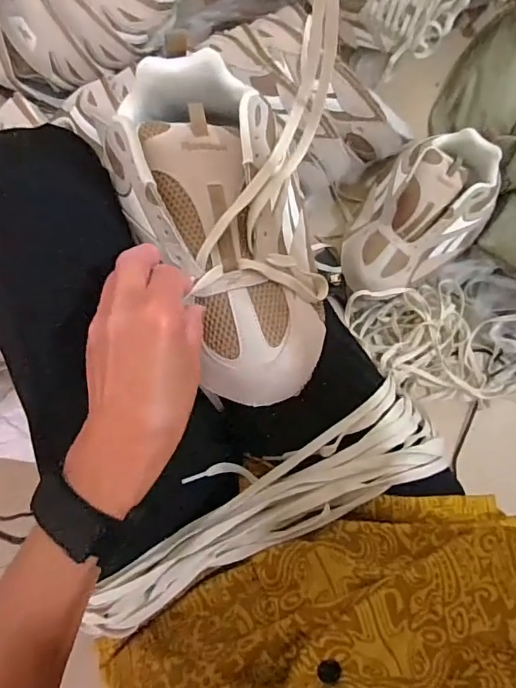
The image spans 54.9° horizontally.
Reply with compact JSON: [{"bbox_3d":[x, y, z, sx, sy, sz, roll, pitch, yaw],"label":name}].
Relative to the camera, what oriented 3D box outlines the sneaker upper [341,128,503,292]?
[{"bbox_3d":[0.215,-0.181,0.668,0.245,0.090,0.169,-35,89,-1],"label":"sneaker upper"}]

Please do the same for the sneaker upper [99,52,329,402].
[{"bbox_3d":[-0.023,-0.083,0.352,0.118,0.074,0.245,-20,90,-1],"label":"sneaker upper"}]

